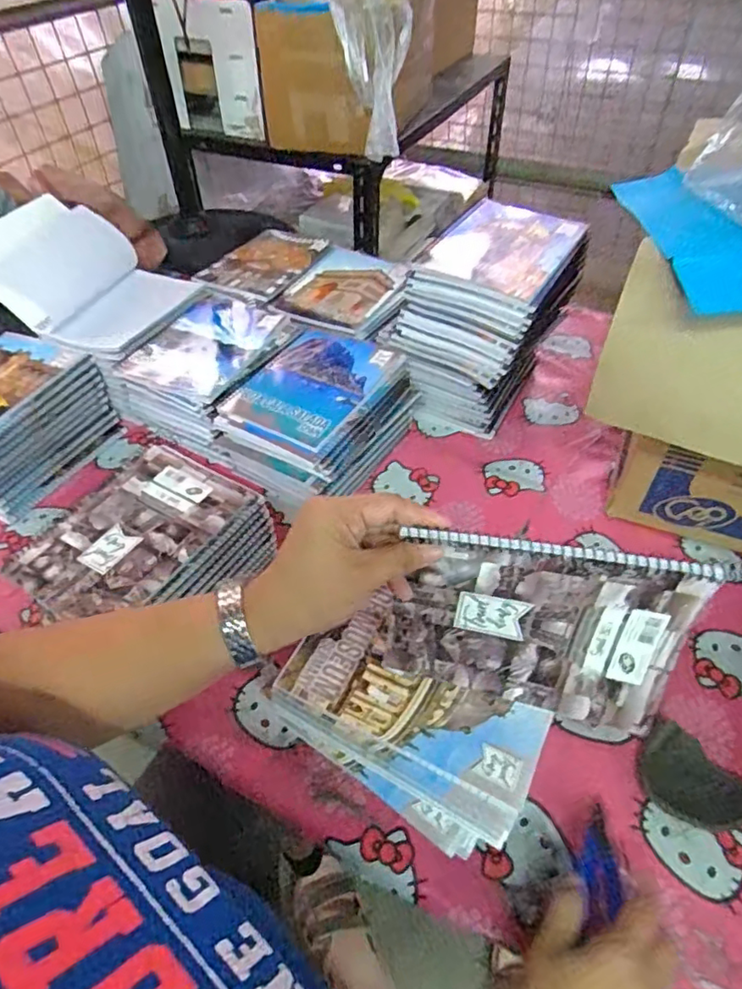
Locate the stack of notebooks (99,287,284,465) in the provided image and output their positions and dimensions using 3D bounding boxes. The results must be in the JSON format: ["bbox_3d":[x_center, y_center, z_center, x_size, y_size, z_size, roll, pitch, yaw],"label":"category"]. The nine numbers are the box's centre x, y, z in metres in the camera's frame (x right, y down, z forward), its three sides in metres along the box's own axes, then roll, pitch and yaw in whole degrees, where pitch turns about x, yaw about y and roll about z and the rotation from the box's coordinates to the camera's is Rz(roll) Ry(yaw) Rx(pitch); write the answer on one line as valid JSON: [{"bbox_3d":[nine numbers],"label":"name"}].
[{"bbox_3d":[-0.229,-0.179,0.830,0.187,0.105,0.215,25,53,23],"label":"stack of notebooks"}]

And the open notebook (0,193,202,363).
[{"bbox_3d":[-0.418,-0.313,0.855,0.274,0.055,0.212,34,55,0],"label":"open notebook"}]

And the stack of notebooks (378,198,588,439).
[{"bbox_3d":[0.152,-0.221,0.781,0.168,0.240,0.193,24,53,22],"label":"stack of notebooks"}]

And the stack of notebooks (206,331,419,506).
[{"bbox_3d":[-0.072,-0.109,0.759,0.176,0.106,0.209,25,54,24],"label":"stack of notebooks"}]

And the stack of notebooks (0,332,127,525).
[{"bbox_3d":[-0.478,-0.095,0.775,0.174,0.121,0.211,21,52,21],"label":"stack of notebooks"}]

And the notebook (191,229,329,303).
[{"bbox_3d":[-0.169,-0.379,0.947,0.156,0.011,0.208,19,51,19],"label":"notebook"}]

